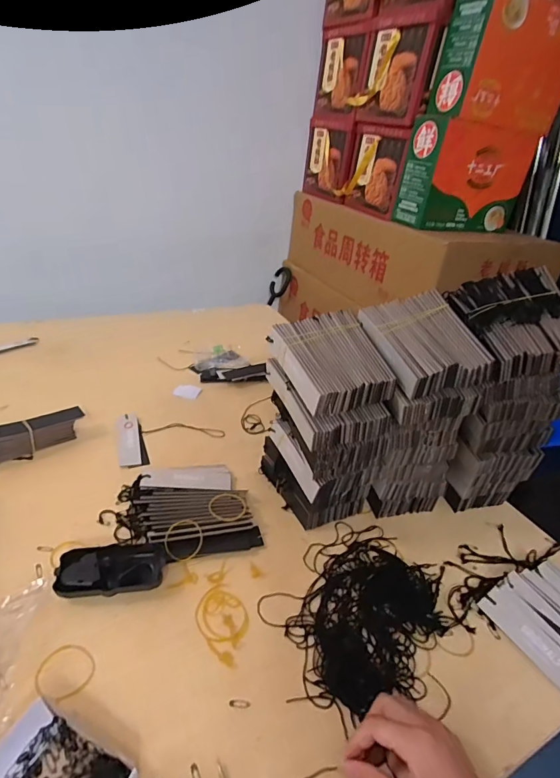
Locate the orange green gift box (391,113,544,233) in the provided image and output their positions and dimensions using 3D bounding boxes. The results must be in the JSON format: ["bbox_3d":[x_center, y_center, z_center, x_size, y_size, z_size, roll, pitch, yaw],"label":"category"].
[{"bbox_3d":[0.547,-0.619,1.227,0.414,0.264,0.143,-13,37,-31],"label":"orange green gift box"}]

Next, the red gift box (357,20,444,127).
[{"bbox_3d":[0.319,-0.887,1.193,0.053,0.220,0.263,-9,36,-28],"label":"red gift box"}]

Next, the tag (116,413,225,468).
[{"bbox_3d":[-0.182,0.075,0.705,0.169,0.006,0.125,-7,35,-20],"label":"tag"}]

